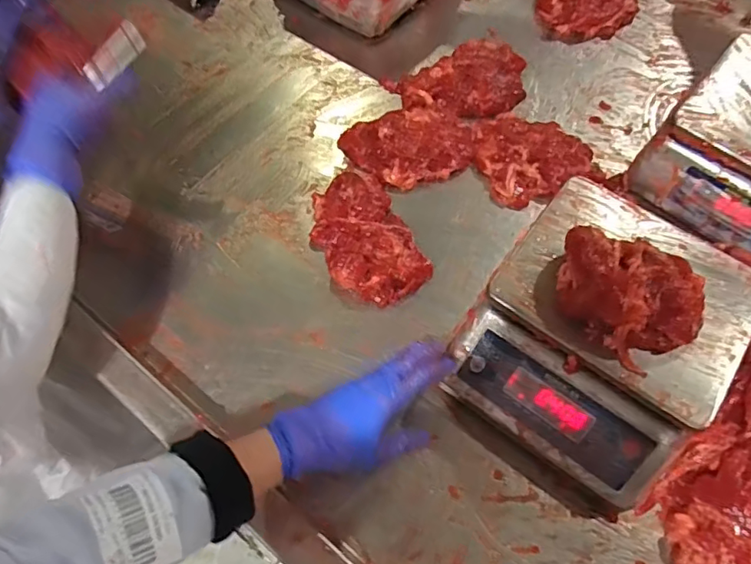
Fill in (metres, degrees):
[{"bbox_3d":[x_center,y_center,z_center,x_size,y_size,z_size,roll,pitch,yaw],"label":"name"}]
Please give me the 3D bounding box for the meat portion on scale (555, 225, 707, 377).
[{"bbox_3d":[0.234,0.003,0.505,0.112,0.051,0.132,-39,68,-16],"label":"meat portion on scale"}]

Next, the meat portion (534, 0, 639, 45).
[{"bbox_3d":[0.331,-0.443,0.853,0.148,0.034,0.132,-9,63,-2],"label":"meat portion"}]

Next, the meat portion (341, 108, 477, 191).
[{"bbox_3d":[0.051,-0.189,0.739,0.162,0.031,0.132,-32,66,-13],"label":"meat portion"}]

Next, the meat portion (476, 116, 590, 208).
[{"bbox_3d":[0.206,-0.174,0.733,0.137,0.026,0.131,-1,63,2],"label":"meat portion"}]

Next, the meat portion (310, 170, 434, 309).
[{"bbox_3d":[-0.015,-0.057,0.664,0.108,0.036,0.182,-24,64,-9],"label":"meat portion"}]

